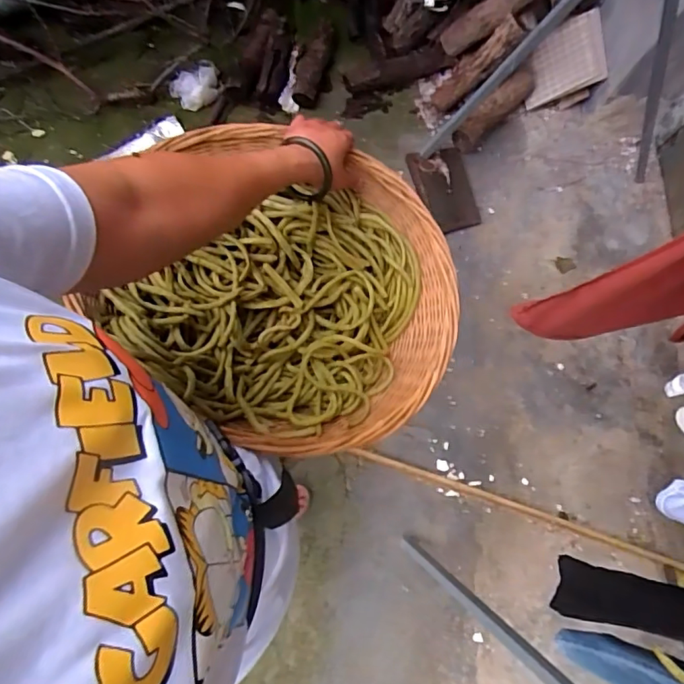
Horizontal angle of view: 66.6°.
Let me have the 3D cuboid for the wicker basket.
[{"bbox_3d":[-0.041,-0.064,0.625,0.362,0.118,0.341,0,77,0],"label":"wicker basket"}]

